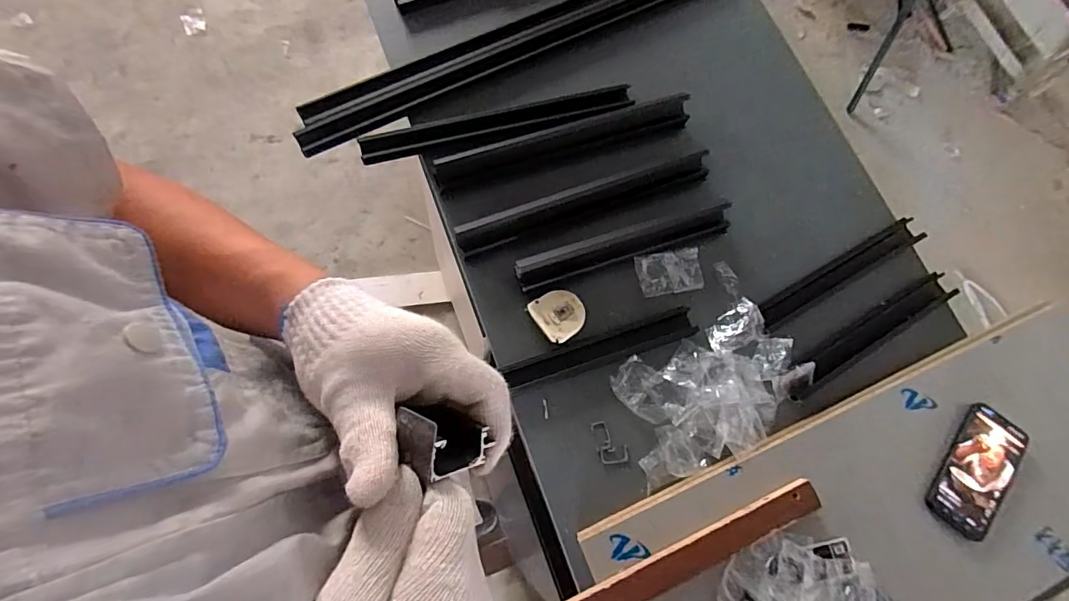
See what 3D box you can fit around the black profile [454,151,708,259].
[{"bbox_3d":[0.075,-0.144,0.694,0.382,0.027,0.037,-19,76,-9],"label":"black profile"}]

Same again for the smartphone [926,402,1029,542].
[{"bbox_3d":[0.552,0.212,0.603,0.075,0.015,0.159,38,75,7],"label":"smartphone"}]

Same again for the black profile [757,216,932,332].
[{"bbox_3d":[0.447,-0.040,0.711,0.300,0.015,0.040,-28,78,-11],"label":"black profile"}]

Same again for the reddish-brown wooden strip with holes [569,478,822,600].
[{"bbox_3d":[0.168,0.295,0.548,0.346,0.023,0.035,-22,77,-10],"label":"reddish-brown wooden strip with holes"}]

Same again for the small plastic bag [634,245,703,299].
[{"bbox_3d":[0.193,-0.040,0.693,0.095,0.004,0.060,-9,85,-8],"label":"small plastic bag"}]

